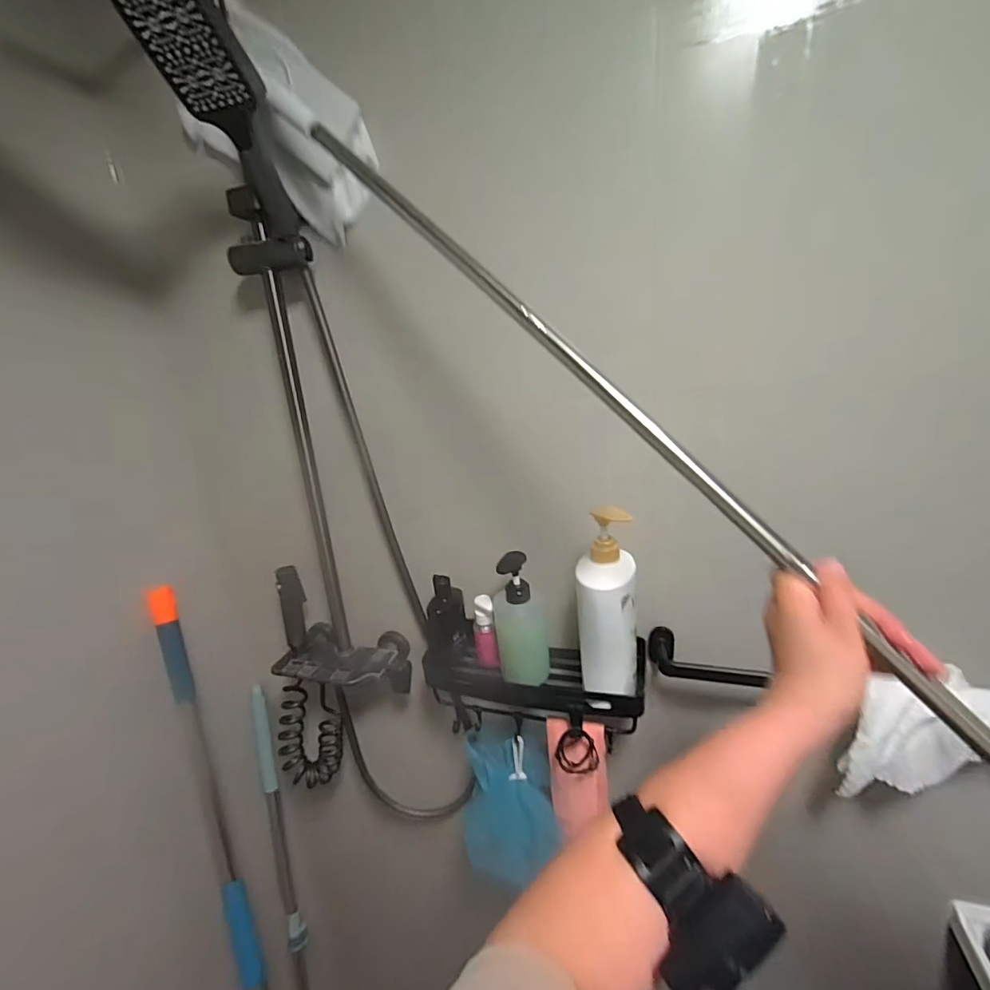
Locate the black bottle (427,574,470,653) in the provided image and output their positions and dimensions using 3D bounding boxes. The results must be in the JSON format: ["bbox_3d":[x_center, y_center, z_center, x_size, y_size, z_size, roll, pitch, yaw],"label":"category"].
[{"bbox_3d":[-0.073,0.188,0.768,0.063,0.132,0.038,-7,17,-4],"label":"black bottle"}]

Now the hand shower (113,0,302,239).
[{"bbox_3d":[-0.294,-0.412,0.549,0.092,0.248,0.037,-3,58,8],"label":"hand shower"}]

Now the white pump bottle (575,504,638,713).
[{"bbox_3d":[0.143,0.144,0.630,0.080,0.253,0.071,0,18,17],"label":"white pump bottle"}]

